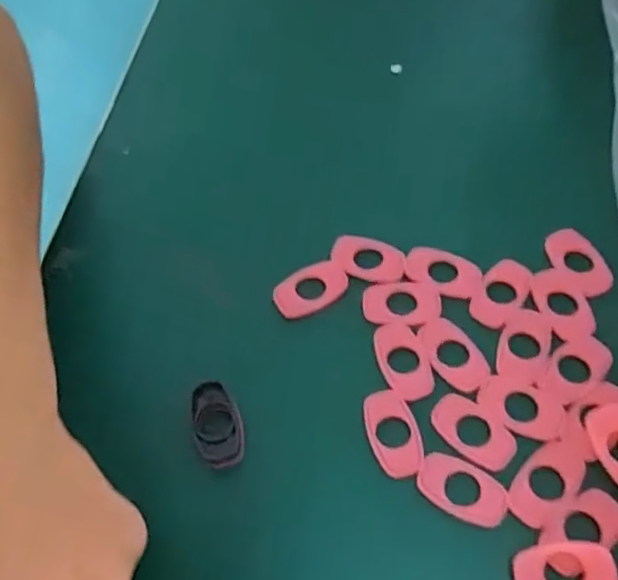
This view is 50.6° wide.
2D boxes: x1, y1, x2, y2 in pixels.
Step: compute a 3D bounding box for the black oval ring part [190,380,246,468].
[{"bbox_3d":[-0.036,0.053,0.253,0.018,0.007,0.033,-17,60,-7],"label":"black oval ring part"}]

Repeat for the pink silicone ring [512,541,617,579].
[{"bbox_3d":[0.087,0.095,0.219,0.033,0.004,0.018,-5,59,0],"label":"pink silicone ring"}]

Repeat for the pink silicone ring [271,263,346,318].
[{"bbox_3d":[0.001,0.000,0.281,0.032,0.005,0.017,-29,62,-13],"label":"pink silicone ring"}]

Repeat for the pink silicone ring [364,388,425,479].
[{"bbox_3d":[0.032,0.054,0.248,0.019,0.004,0.034,-18,60,-7],"label":"pink silicone ring"}]

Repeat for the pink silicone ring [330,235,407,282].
[{"bbox_3d":[0.027,-0.014,0.288,0.032,0.004,0.019,17,62,13],"label":"pink silicone ring"}]

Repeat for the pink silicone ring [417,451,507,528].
[{"bbox_3d":[0.056,0.071,0.236,0.032,0.004,0.019,24,64,16],"label":"pink silicone ring"}]

